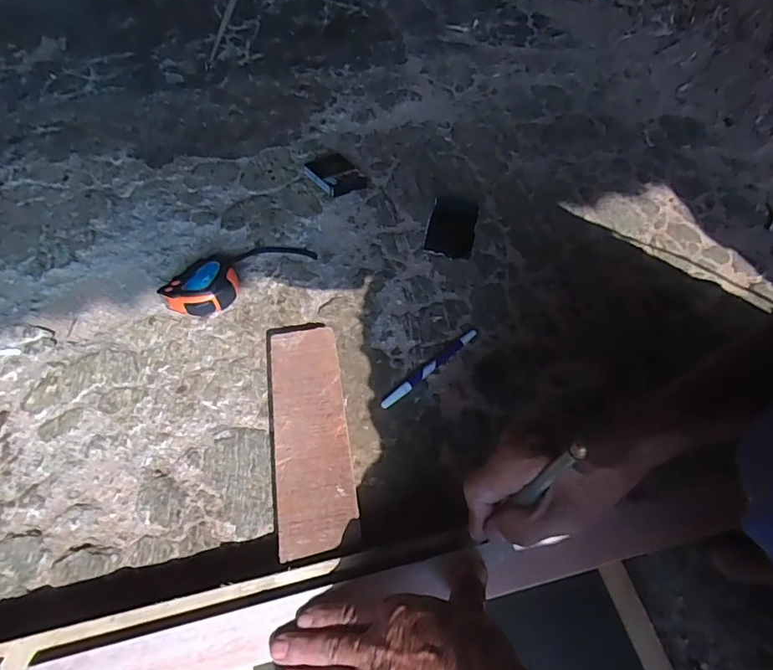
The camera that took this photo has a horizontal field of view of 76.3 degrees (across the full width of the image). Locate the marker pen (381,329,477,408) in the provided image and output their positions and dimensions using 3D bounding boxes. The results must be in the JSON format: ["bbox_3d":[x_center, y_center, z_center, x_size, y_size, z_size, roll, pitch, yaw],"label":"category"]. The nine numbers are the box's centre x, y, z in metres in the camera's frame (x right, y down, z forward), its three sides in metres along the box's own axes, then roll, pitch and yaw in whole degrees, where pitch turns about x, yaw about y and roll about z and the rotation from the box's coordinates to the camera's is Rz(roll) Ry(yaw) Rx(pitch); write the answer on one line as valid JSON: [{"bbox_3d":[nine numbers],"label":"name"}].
[{"bbox_3d":[0.051,0.038,0.564,0.143,0.008,0.012,-37,62,-20],"label":"marker pen"}]

